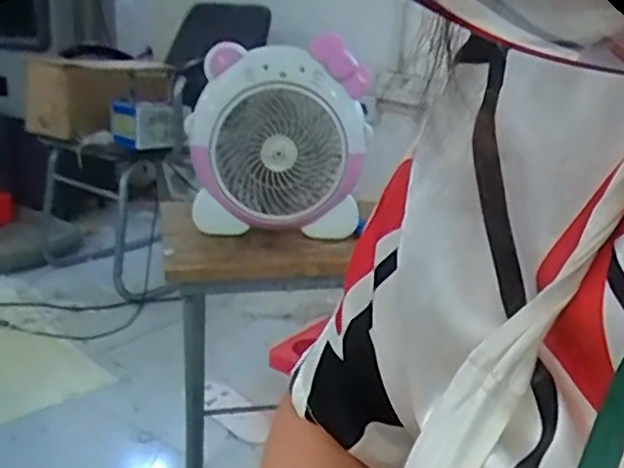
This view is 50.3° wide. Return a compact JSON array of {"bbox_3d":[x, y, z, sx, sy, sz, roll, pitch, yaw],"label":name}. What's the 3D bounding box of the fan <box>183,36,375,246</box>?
[{"bbox_3d":[-0.051,-0.133,0.953,0.241,0.257,0.128,4,17,0],"label":"fan"}]

